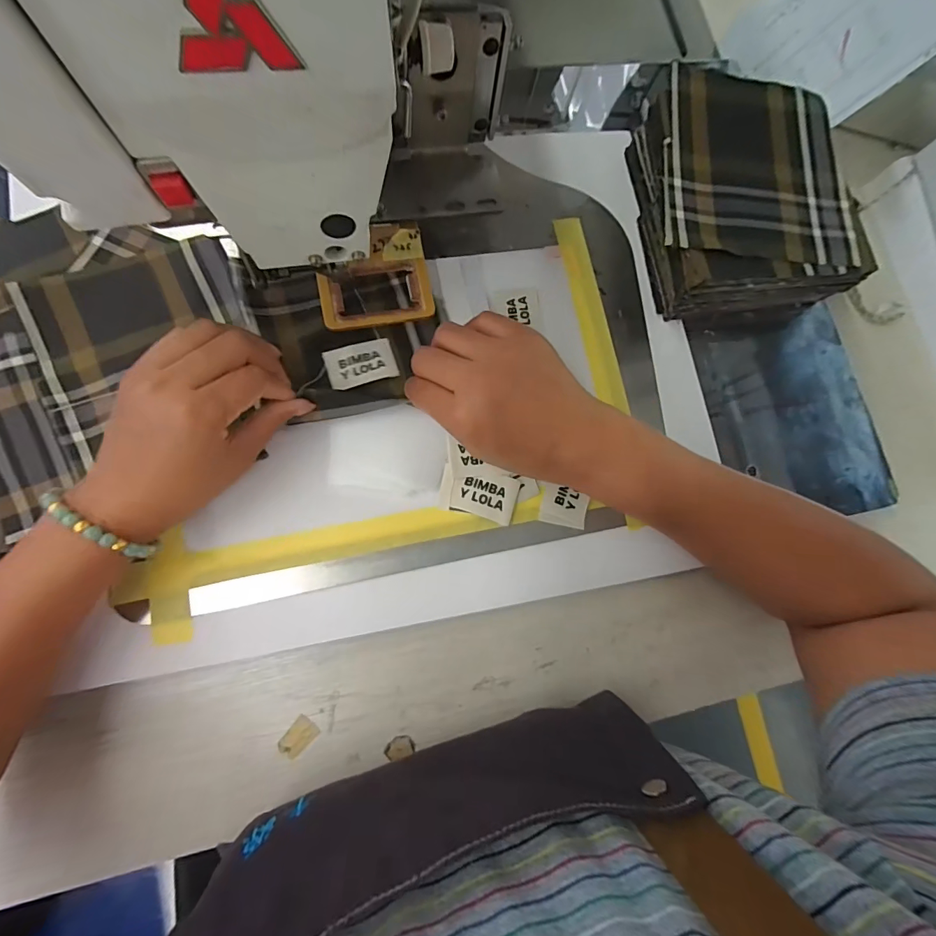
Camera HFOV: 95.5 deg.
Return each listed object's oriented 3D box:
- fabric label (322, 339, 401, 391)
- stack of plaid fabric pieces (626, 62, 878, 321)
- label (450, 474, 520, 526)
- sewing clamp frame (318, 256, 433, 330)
[{"bbox_3d":[-0.079,-0.078,0.317,0.049,0.004,0.034,-17,74,-8],"label":"fabric label"},{"bbox_3d":[0.219,-0.224,0.353,0.158,0.054,0.186,-6,80,-7],"label":"stack of plaid fabric pieces"},{"bbox_3d":[0.012,0.019,0.310,0.046,0.007,0.033,15,79,-3],"label":"label"},{"bbox_3d":[-0.067,-0.130,0.316,0.083,0.008,0.049,-11,84,-9],"label":"sewing clamp frame"}]

